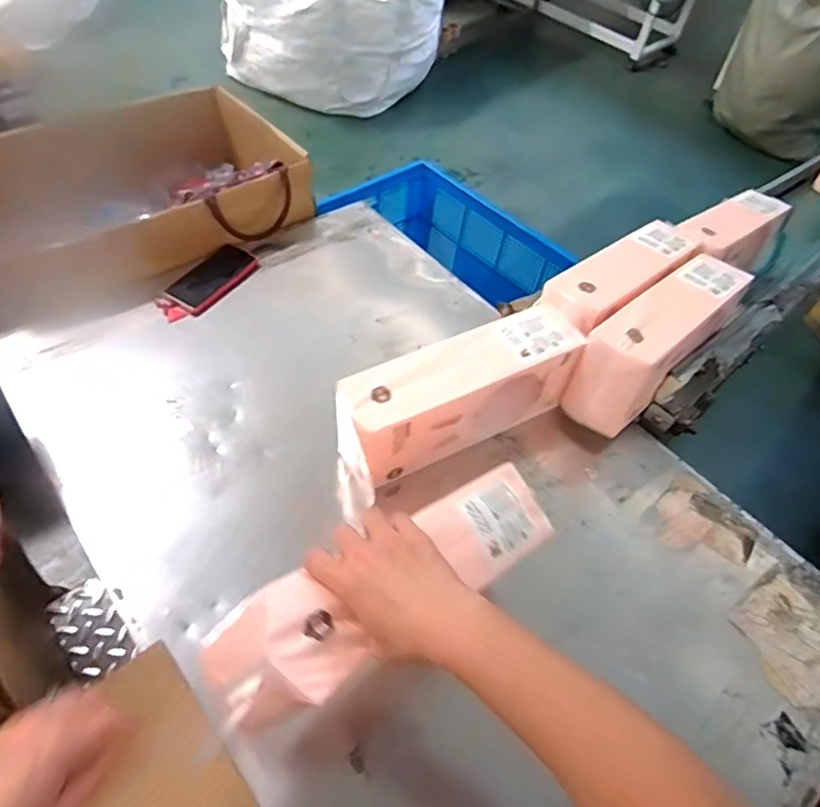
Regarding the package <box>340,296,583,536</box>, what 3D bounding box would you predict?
[{"bbox_3d":[0.060,-0.008,0.790,0.345,0.144,0.120,-26,57,-24],"label":"package"}]

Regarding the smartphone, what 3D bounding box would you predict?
[{"bbox_3d":[-0.334,-0.219,0.990,0.075,0.017,0.177,24,52,14],"label":"smartphone"}]

